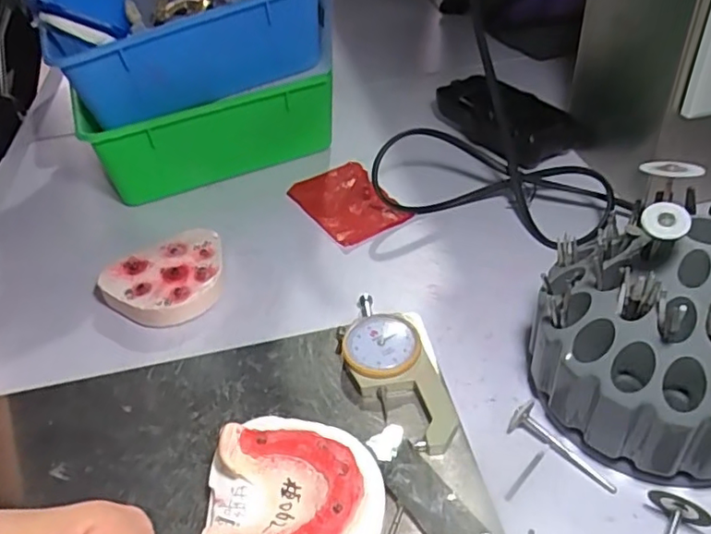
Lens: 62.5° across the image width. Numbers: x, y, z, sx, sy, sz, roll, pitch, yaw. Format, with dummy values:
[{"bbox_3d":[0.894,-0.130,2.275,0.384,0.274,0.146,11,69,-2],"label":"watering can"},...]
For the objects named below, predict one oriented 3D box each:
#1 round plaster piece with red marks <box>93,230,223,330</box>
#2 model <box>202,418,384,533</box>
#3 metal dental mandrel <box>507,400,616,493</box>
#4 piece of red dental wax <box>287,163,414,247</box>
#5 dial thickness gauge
[{"bbox_3d":[-0.106,0.010,0.339,0.070,0.019,0.060,-30,46,-25],"label":"round plaster piece with red marks"},{"bbox_3d":[-0.024,0.093,0.223,0.066,0.028,0.075,-5,41,1],"label":"model"},{"bbox_3d":[0.086,0.075,0.244,0.013,0.010,0.047,-35,48,-29],"label":"metal dental mandrel"},{"bbox_3d":[-0.005,-0.044,0.396,0.055,0.006,0.080,-24,44,-19],"label":"piece of red dental wax"},{"bbox_3d":[0.017,0.047,0.282,0.044,0.015,0.095,-10,41,-5],"label":"dial thickness gauge"}]

